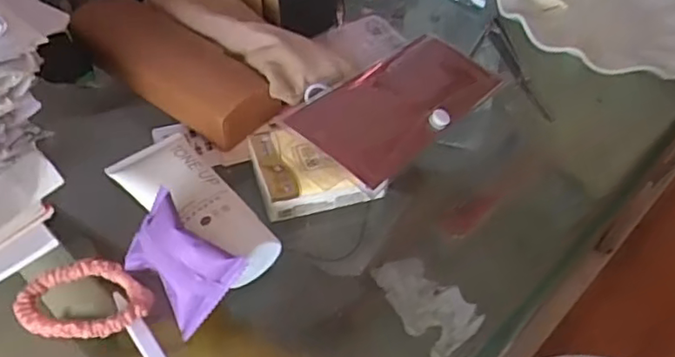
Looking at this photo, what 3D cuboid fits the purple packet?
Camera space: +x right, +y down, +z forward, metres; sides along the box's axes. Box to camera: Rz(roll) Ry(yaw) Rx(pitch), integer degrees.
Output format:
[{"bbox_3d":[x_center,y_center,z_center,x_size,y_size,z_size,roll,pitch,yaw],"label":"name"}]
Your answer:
[{"bbox_3d":[-0.082,0.043,0.319,0.062,0.020,0.046,42,98,13],"label":"purple packet"}]

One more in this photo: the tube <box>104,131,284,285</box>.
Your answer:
[{"bbox_3d":[-0.081,0.010,0.360,0.124,0.022,0.052,38,56,25],"label":"tube"}]

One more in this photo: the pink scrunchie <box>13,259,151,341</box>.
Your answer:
[{"bbox_3d":[-0.132,0.063,0.319,0.069,0.013,0.044,8,49,3],"label":"pink scrunchie"}]

